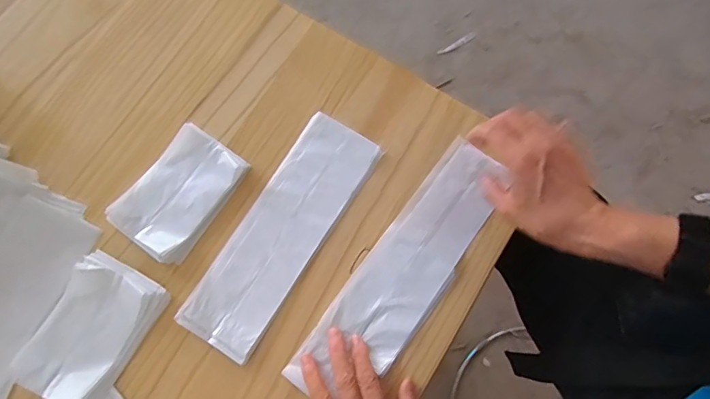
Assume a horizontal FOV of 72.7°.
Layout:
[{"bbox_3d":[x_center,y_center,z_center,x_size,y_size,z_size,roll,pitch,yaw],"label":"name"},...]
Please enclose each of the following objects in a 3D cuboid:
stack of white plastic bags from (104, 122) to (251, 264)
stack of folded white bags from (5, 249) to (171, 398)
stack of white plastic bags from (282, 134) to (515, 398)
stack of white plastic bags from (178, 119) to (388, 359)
[{"bbox_3d":[-0.179,-0.007,0.496,0.080,0.022,0.129,36,79,8],"label":"stack of white plastic bags"},{"bbox_3d":[-0.250,0.124,0.457,0.085,0.019,0.131,29,78,7],"label":"stack of folded white bags"},{"bbox_3d":[0.052,0.070,0.481,0.082,0.014,0.286,36,77,9],"label":"stack of white plastic bags"},{"bbox_3d":[-0.074,0.031,0.493,0.083,0.007,0.254,32,78,7],"label":"stack of white plastic bags"}]

